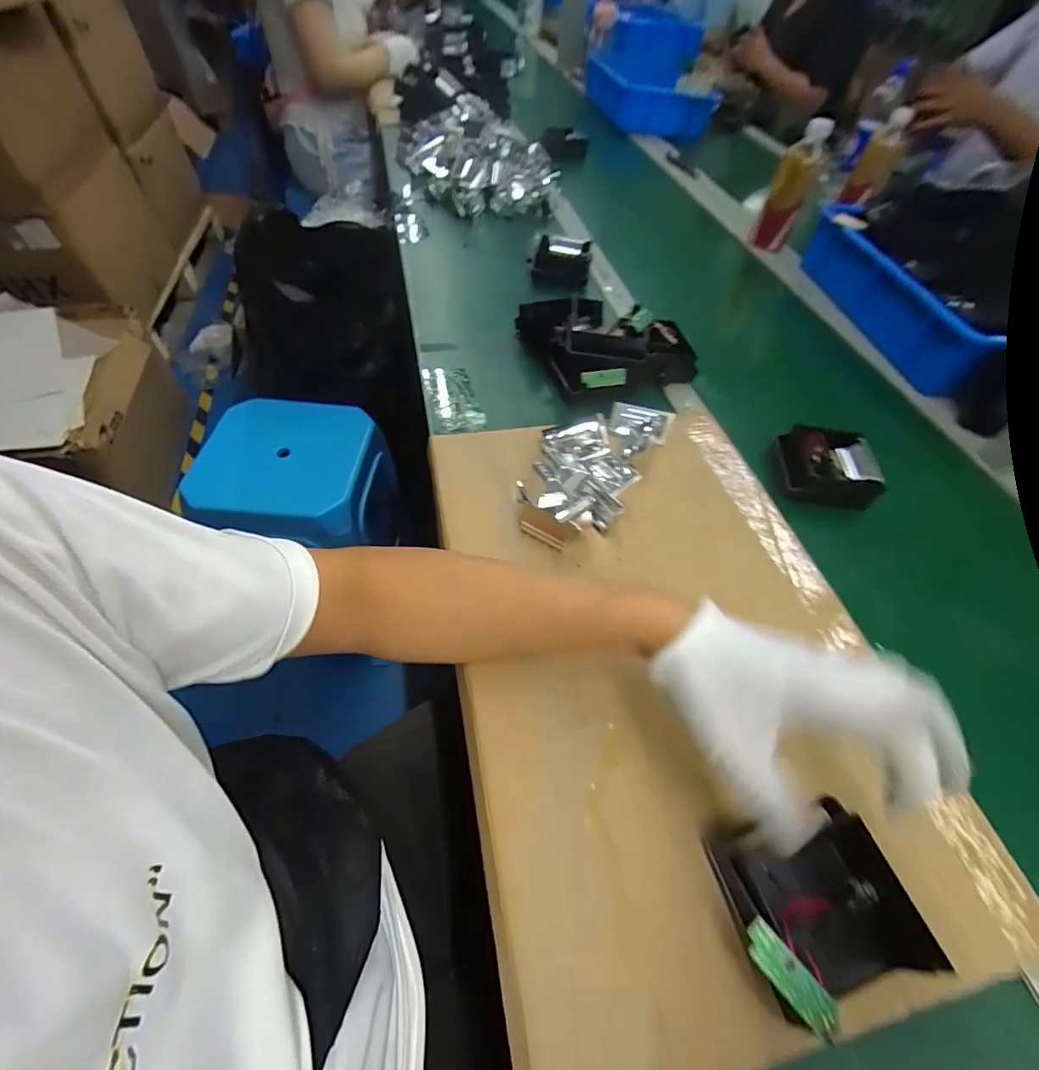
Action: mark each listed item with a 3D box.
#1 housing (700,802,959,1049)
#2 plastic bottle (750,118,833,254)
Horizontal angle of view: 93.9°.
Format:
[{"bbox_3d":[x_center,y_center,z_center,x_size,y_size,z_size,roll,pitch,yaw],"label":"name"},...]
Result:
[{"bbox_3d":[0.172,0.217,0.286,0.102,0.046,0.089,-11,55,-12],"label":"housing"},{"bbox_3d":[0.472,-0.606,0.860,0.059,0.195,0.059,22,55,12],"label":"plastic bottle"}]

